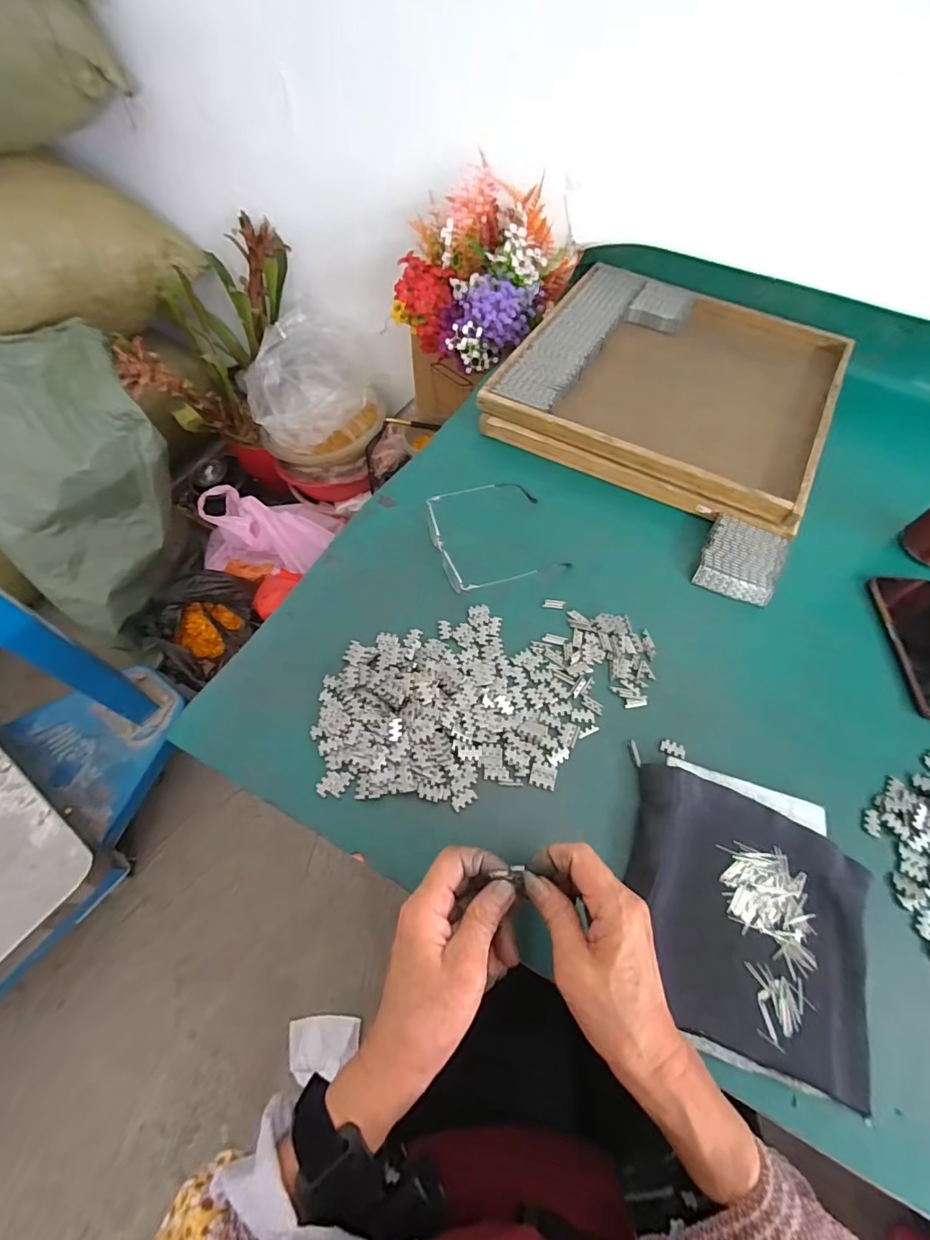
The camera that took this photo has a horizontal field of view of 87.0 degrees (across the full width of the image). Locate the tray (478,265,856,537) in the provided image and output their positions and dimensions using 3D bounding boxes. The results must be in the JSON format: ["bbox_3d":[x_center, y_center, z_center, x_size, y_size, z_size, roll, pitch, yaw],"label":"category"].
[{"bbox_3d":[0.283,-0.330,0.683,0.400,0.061,0.400,25,62,12],"label":"tray"}]

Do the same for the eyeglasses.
[{"bbox_3d":[0.033,-0.100,0.552,0.139,0.032,0.131,-20,63,-13],"label":"eyeglasses"}]

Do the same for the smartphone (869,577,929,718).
[{"bbox_3d":[0.487,0.026,0.512,0.079,0.015,0.159,7,60,2],"label":"smartphone"}]

